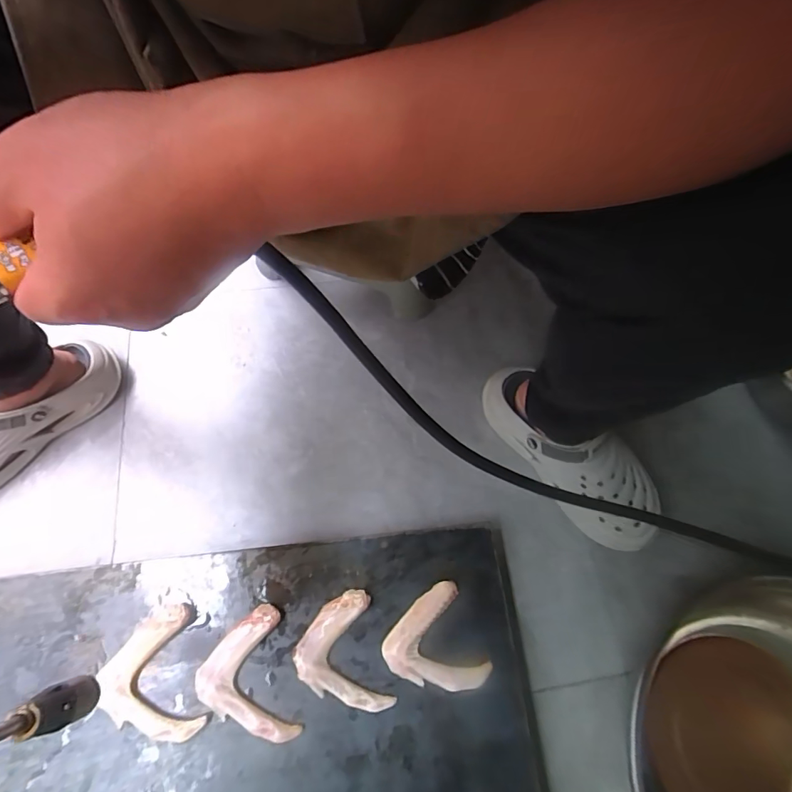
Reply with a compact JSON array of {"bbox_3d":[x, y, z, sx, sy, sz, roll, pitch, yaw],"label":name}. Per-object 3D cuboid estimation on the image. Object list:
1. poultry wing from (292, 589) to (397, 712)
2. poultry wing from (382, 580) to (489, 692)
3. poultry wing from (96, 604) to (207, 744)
[{"bbox_3d":[-0.059,0.267,0.460,0.084,0.017,0.110,-13,69,-7],"label":"poultry wing"},{"bbox_3d":[0.037,0.263,0.468,0.095,0.014,0.101,-22,70,-11],"label":"poultry wing"},{"bbox_3d":[-0.243,0.279,0.442,0.088,0.023,0.117,-14,69,-8],"label":"poultry wing"}]

